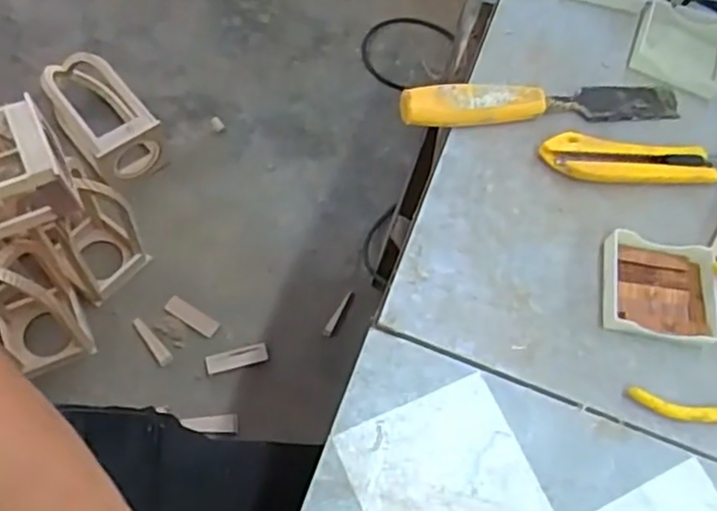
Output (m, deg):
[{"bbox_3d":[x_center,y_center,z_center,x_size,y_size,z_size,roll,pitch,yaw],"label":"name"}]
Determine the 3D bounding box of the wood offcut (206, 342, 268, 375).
[{"bbox_3d":[-0.204,0.176,1.130,0.101,0.024,0.031,-12,66,-13],"label":"wood offcut"}]

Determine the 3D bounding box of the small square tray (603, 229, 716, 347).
[{"bbox_3d":[0.212,0.023,0.473,0.078,0.014,0.071,12,63,-1],"label":"small square tray"}]

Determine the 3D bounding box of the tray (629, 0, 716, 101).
[{"bbox_3d":[0.279,-0.178,0.581,0.081,0.023,0.075,26,63,6],"label":"tray"}]

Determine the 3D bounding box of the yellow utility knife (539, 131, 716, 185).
[{"bbox_3d":[0.227,-0.072,0.512,0.178,0.021,0.030,3,63,-6],"label":"yellow utility knife"}]

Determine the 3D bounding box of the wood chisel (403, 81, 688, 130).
[{"bbox_3d":[0.145,-0.122,0.523,0.230,0.031,0.027,-4,64,-10],"label":"wood chisel"}]

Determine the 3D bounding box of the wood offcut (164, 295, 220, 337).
[{"bbox_3d":[-0.289,0.105,1.161,0.095,0.016,0.032,30,64,8],"label":"wood offcut"}]

